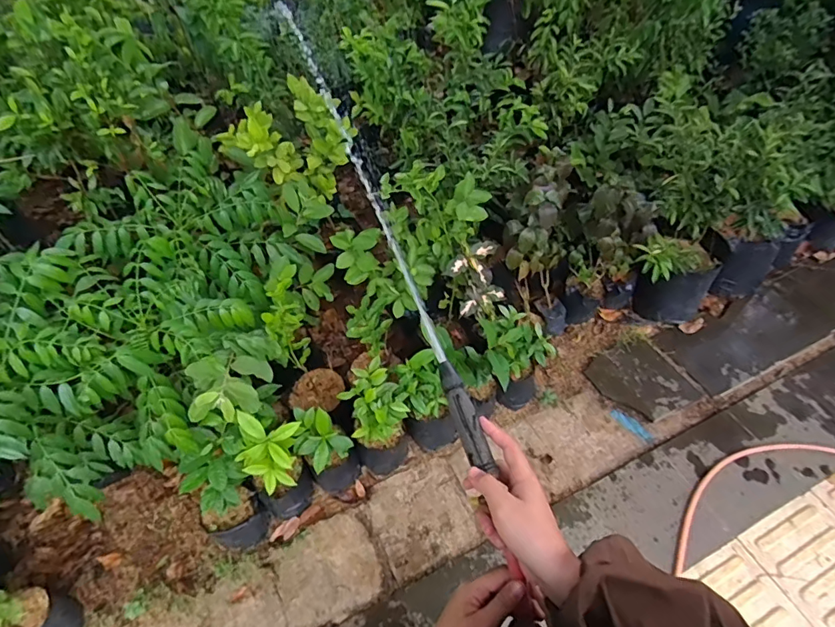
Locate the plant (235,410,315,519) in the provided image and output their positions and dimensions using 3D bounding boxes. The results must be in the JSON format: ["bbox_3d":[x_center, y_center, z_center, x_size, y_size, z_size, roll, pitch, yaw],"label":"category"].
[{"bbox_3d":[-0.403,0.433,1.326,0.167,0.410,0.156,-4,50,-4],"label":"plant"}]

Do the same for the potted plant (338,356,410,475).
[{"bbox_3d":[-0.116,0.325,1.425,0.181,0.354,0.183,0,52,0],"label":"potted plant"}]

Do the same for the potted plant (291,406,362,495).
[{"bbox_3d":[-0.272,0.402,1.405,0.153,0.310,0.154,0,50,0],"label":"potted plant"}]

